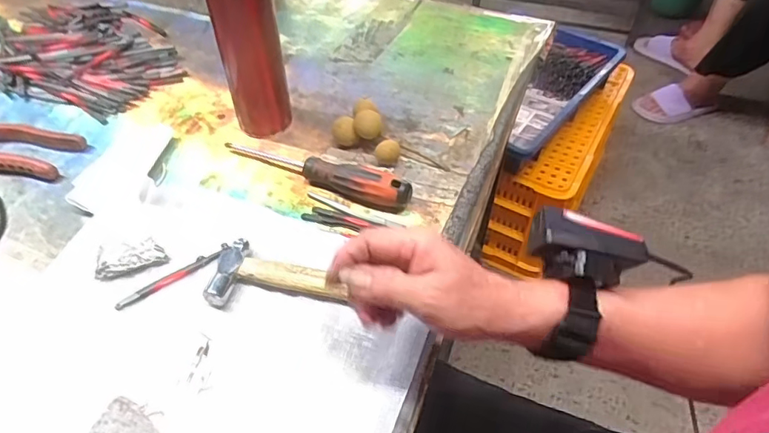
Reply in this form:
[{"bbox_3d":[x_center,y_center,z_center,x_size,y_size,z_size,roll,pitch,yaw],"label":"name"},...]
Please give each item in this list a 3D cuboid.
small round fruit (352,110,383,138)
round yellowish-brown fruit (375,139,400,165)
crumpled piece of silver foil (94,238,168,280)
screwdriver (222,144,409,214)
[{"bbox_3d":[-0.017,-0.089,0.533,0.028,0.033,0.023,-2,49,-2],"label":"small round fruit"},{"bbox_3d":[0.003,-0.065,0.527,0.025,0.023,0.018,2,48,1],"label":"round yellowish-brown fruit"},{"bbox_3d":[-0.216,0.035,0.446,0.056,0.008,0.033,-11,50,-10],"label":"crumpled piece of silver foil"},{"bbox_3d":[-0.068,-0.051,0.512,0.199,0.029,0.035,22,52,18],"label":"screwdriver"}]

